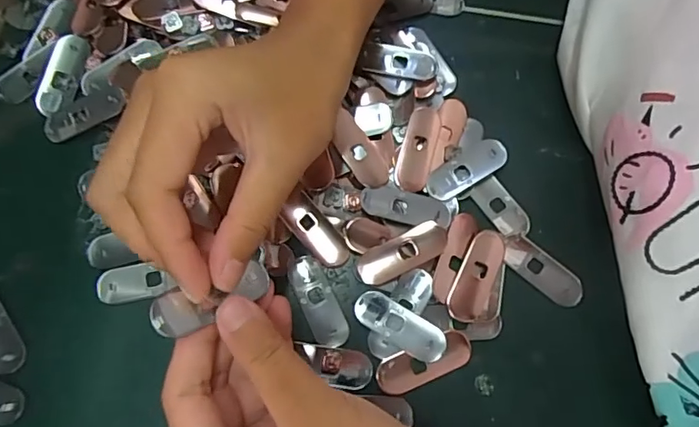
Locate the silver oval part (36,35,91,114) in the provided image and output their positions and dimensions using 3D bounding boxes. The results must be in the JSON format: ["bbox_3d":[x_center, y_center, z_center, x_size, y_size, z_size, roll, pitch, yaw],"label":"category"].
[{"bbox_3d":[-0.165,-0.080,0.298,0.017,0.009,0.048,14,74,2],"label":"silver oval part"}]

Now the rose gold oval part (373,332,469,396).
[{"bbox_3d":[0.038,0.076,0.263,0.050,0.004,0.018,-21,76,-7],"label":"rose gold oval part"}]

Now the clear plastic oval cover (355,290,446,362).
[{"bbox_3d":[0.026,0.058,0.267,0.050,0.004,0.018,30,76,6],"label":"clear plastic oval cover"}]

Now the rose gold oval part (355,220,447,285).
[{"bbox_3d":[0.028,0.021,0.277,0.051,0.005,0.019,-23,76,-8],"label":"rose gold oval part"}]

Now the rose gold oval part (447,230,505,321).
[{"bbox_3d":[0.068,0.032,0.275,0.020,0.004,0.050,23,75,5],"label":"rose gold oval part"}]

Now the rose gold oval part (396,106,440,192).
[{"bbox_3d":[0.039,-0.037,0.290,0.017,0.004,0.048,15,84,1],"label":"rose gold oval part"}]

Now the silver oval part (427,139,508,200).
[{"bbox_3d":[0.066,-0.025,0.290,0.049,0.004,0.018,-32,70,-8],"label":"silver oval part"}]

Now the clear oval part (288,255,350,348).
[{"bbox_3d":[-0.017,0.046,0.271,0.019,0.004,0.049,-27,77,-9],"label":"clear oval part"}]

